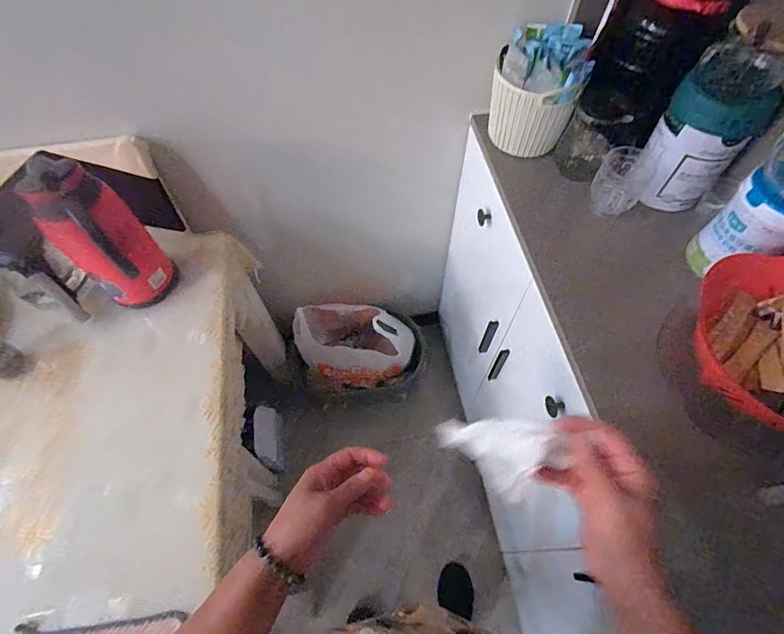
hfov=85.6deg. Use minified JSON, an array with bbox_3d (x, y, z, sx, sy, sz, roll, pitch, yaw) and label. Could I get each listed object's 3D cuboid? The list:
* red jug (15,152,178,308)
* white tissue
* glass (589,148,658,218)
[{"bbox_3d":[-0.499,-0.132,0.735,0.116,0.301,0.117,35,67,20],"label":"red jug"},{"bbox_3d":[0.095,0.127,0.398,0.134,0.020,0.065,-2,50,48],"label":"white tissue"},{"bbox_3d":[0.382,-0.225,0.712,0.079,0.084,0.077,31,65,18],"label":"glass"}]

